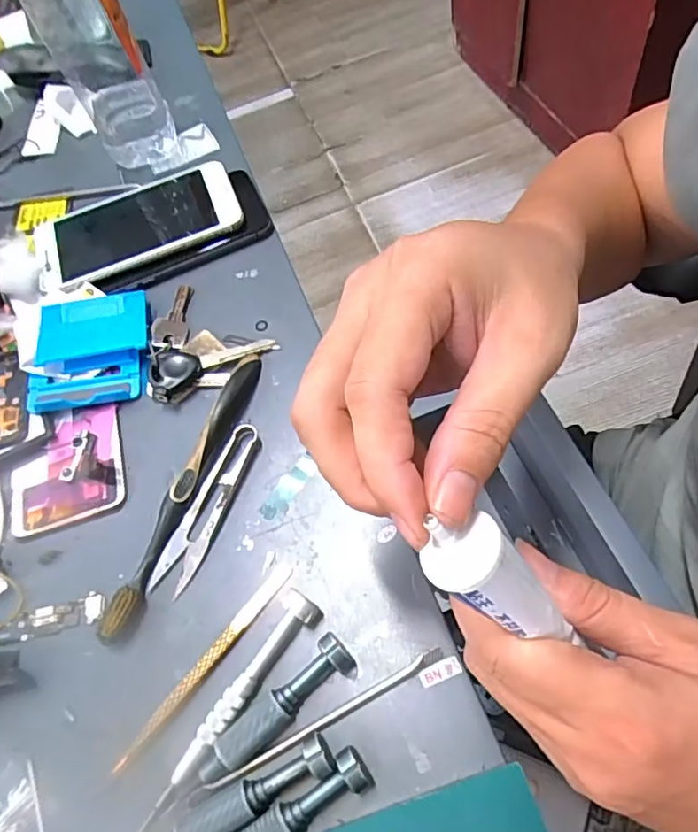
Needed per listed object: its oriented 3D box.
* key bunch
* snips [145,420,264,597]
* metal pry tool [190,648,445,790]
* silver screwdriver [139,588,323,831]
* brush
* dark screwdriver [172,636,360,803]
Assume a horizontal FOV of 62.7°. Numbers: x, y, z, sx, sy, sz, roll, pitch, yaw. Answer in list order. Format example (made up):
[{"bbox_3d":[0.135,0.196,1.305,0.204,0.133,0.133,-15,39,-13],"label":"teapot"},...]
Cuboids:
[{"bbox_3d":[-0.107,-0.044,0.382,0.089,0.014,0.076,31,71,24],"label":"key bunch"},{"bbox_3d":[-0.079,0.051,0.328,0.021,0.012,0.103,18,67,19],"label":"snips"},{"bbox_3d":[-0.012,0.143,0.270,0.127,0.005,0.007,-29,61,-6],"label":"metal pry tool"},{"bbox_3d":[-0.057,0.137,0.270,0.017,0.015,0.120,31,71,23],"label":"silver screwdriver"},{"bbox_3d":[-0.093,0.039,0.334,0.018,0.018,0.180,14,65,17],"label":"brush"},{"bbox_3d":[-0.037,0.140,0.266,0.092,0.015,0.019,-42,63,-13],"label":"dark screwdriver"}]

